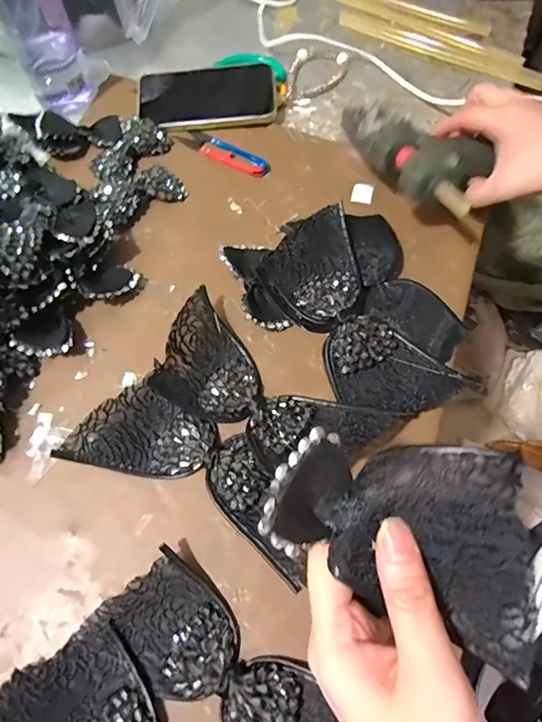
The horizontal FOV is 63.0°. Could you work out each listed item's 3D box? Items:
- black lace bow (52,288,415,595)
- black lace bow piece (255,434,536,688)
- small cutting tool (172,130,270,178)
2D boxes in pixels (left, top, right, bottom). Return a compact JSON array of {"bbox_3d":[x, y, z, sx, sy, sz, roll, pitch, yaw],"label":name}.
[{"bbox_3d":[-0.006,0.026,0.356,0.197,0.031,0.092,33,70,14],"label":"black lace bow"},{"bbox_3d":[0.062,0.072,0.196,0.123,0.039,0.073,22,68,9],"label":"black lace bow piece"},{"bbox_3d":[-0.053,-0.233,0.490,0.112,0.005,0.029,30,69,12],"label":"small cutting tool"}]

